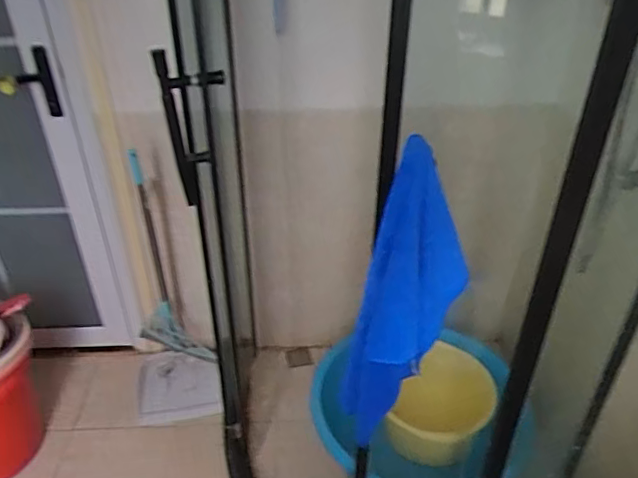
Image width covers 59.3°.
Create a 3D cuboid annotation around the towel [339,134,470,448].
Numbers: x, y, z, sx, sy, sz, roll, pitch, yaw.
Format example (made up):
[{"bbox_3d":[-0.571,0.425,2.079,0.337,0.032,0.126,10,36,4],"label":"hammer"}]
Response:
[{"bbox_3d":[0.106,0.093,0.692,0.126,0.411,0.071,0,34,2],"label":"towel"}]

